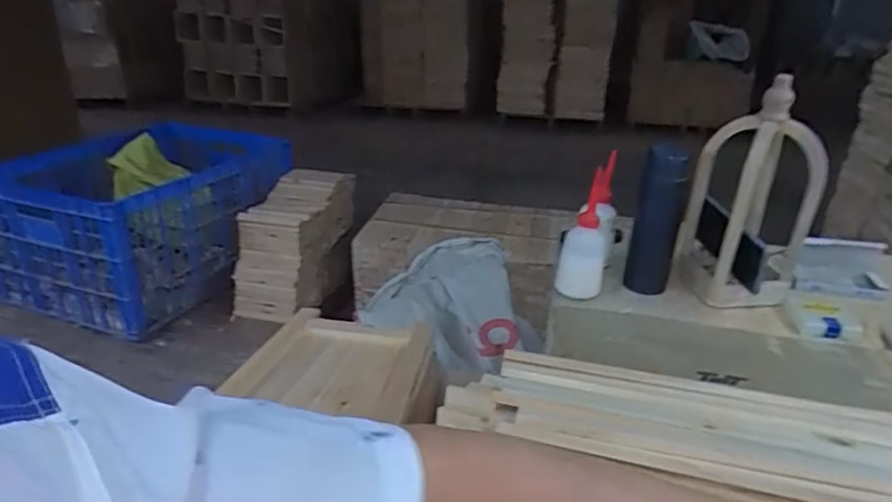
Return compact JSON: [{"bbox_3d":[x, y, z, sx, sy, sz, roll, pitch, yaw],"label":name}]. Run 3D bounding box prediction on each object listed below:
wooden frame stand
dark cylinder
[{"bbox_3d":[0.430,-0.075,0.844,0.127,0.298,0.131,-4,24,-10],"label":"wooden frame stand"},{"bbox_3d":[0.313,-0.047,0.888,0.068,0.211,0.065,11,25,22],"label":"dark cylinder"}]

